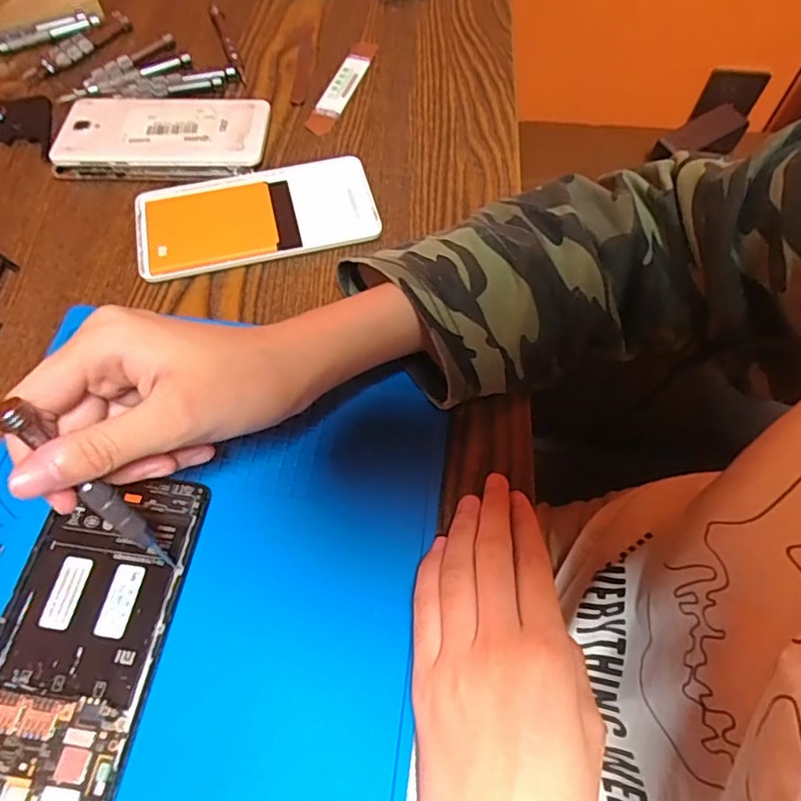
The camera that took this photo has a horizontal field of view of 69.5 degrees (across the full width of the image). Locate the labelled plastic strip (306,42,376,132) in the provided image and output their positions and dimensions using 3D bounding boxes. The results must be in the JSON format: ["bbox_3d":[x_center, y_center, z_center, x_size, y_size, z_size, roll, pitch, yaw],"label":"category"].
[{"bbox_3d":[-0.046,-0.247,0.449,0.024,0.004,0.114,15,62,8],"label":"labelled plastic strip"}]

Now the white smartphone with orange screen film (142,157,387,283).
[{"bbox_3d":[-0.093,-0.121,0.376,0.150,0.009,0.076,-14,62,-7],"label":"white smartphone with orange screen film"}]

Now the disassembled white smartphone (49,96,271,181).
[{"bbox_3d":[-0.167,-0.190,0.411,0.140,0.015,0.080,0,61,0],"label":"disassembled white smartphone"}]

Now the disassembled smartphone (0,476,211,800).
[{"bbox_3d":[-0.139,0.103,0.252,0.072,0.009,0.144,7,62,4],"label":"disassembled smartphone"}]

